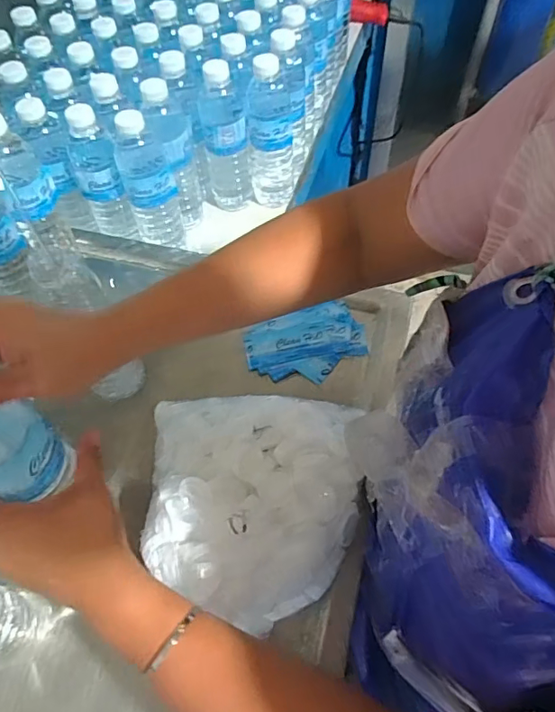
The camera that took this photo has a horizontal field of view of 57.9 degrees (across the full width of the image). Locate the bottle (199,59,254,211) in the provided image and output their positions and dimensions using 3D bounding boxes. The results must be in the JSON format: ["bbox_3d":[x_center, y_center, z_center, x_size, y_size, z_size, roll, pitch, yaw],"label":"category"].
[{"bbox_3d":[-0.071,-0.300,0.690,0.061,0.202,0.069,-7,58,-2],"label":"bottle"}]

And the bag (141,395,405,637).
[{"bbox_3d":[-0.006,0.131,0.458,0.231,0.073,0.205,1,58,2],"label":"bag"}]

